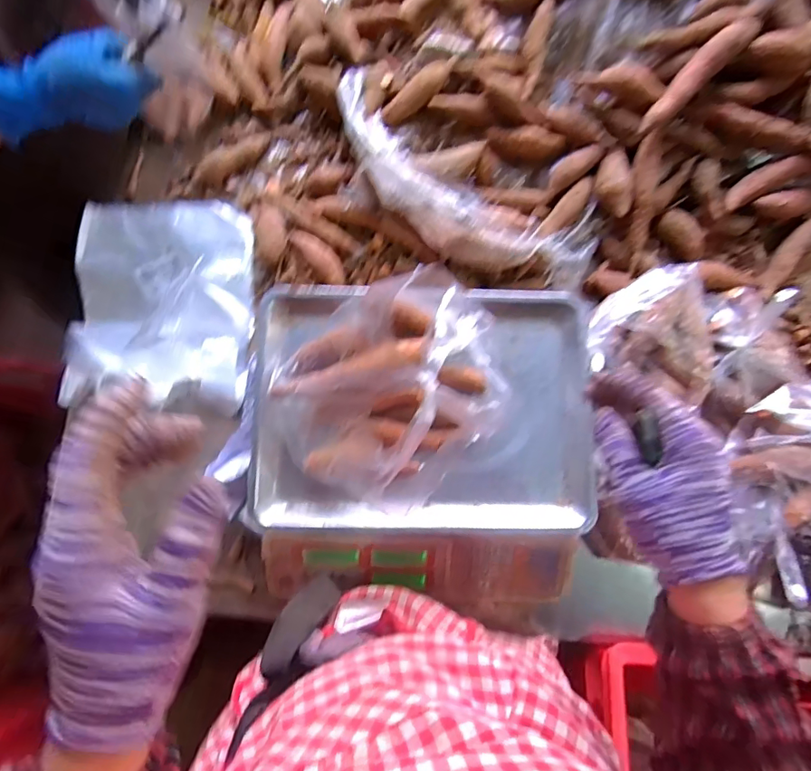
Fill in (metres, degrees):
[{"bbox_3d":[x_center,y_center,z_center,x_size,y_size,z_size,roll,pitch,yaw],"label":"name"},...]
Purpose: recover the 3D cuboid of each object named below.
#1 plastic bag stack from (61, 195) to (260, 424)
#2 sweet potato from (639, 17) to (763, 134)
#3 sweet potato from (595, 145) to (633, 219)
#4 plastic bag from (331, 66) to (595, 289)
[{"bbox_3d":[-0.290,-0.097,0.611,0.208,0.047,0.245,3,80,-1],"label":"plastic bag stack"},{"bbox_3d":[0.341,-0.364,0.595,0.181,0.037,0.032,-43,83,-8],"label":"sweet potato"},{"bbox_3d":[0.257,-0.251,0.620,0.039,0.031,0.086,4,80,0],"label":"sweet potato"},{"bbox_3d":[0.054,-0.244,0.609,0.383,0.070,0.133,33,81,5],"label":"plastic bag"}]

